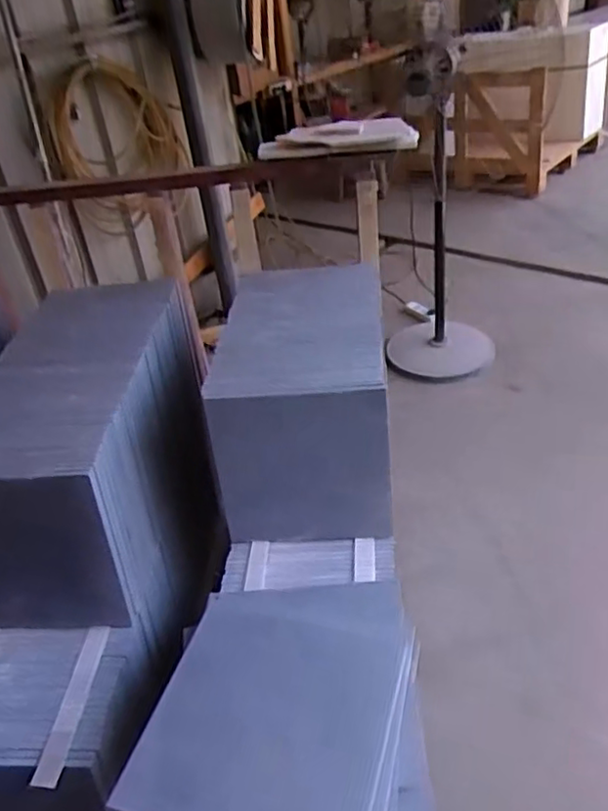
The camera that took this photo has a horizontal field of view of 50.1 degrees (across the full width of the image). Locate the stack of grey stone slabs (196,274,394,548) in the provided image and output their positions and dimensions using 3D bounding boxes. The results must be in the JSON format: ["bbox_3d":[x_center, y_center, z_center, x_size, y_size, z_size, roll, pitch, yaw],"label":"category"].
[{"bbox_3d":[-0.005,-0.002,1.264,0.309,0.317,0.405,-4,36,3],"label":"stack of grey stone slabs"}]

